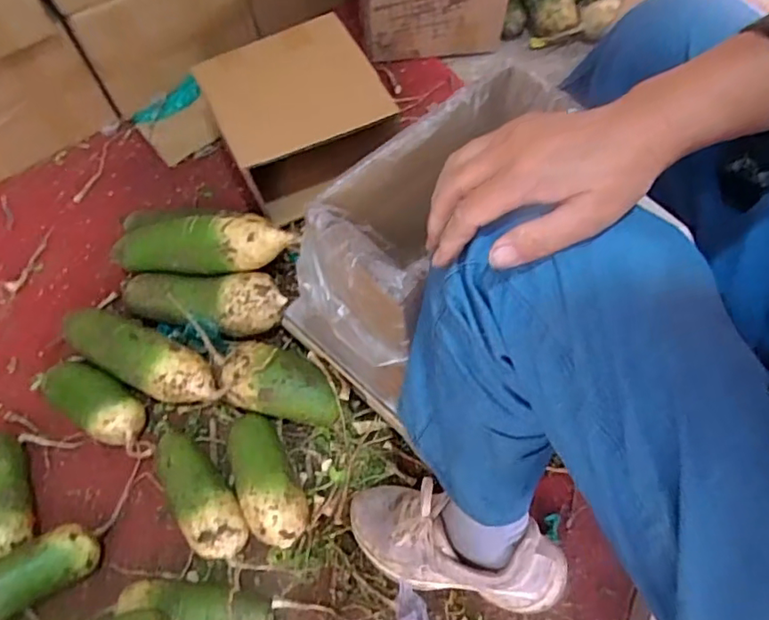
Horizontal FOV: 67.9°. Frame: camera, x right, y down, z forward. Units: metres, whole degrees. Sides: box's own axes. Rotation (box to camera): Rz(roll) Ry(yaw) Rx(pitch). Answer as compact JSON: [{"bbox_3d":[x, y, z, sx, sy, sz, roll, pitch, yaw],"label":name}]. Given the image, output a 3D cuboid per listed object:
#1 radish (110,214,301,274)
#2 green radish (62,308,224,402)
[{"bbox_3d":[-0.260,-0.098,0.813,0.270,0.063,0.078,3,63,6],"label":"radish"},{"bbox_3d":[-0.332,0.058,0.772,0.243,0.062,0.076,24,67,16],"label":"green radish"}]

